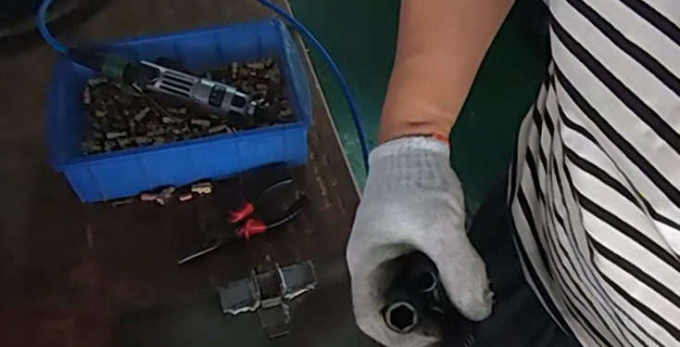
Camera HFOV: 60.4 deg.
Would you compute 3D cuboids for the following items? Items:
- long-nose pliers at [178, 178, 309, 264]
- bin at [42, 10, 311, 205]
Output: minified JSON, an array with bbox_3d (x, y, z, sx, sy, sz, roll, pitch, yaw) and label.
[{"bbox_3d":[-0.111,0.058,0.668,0.155,0.016,0.054,-34,60,-23],"label":"long-nose pliers"},{"bbox_3d":[-0.203,-0.081,0.730,0.310,0.084,0.197,-14,54,-11],"label":"bin"}]

